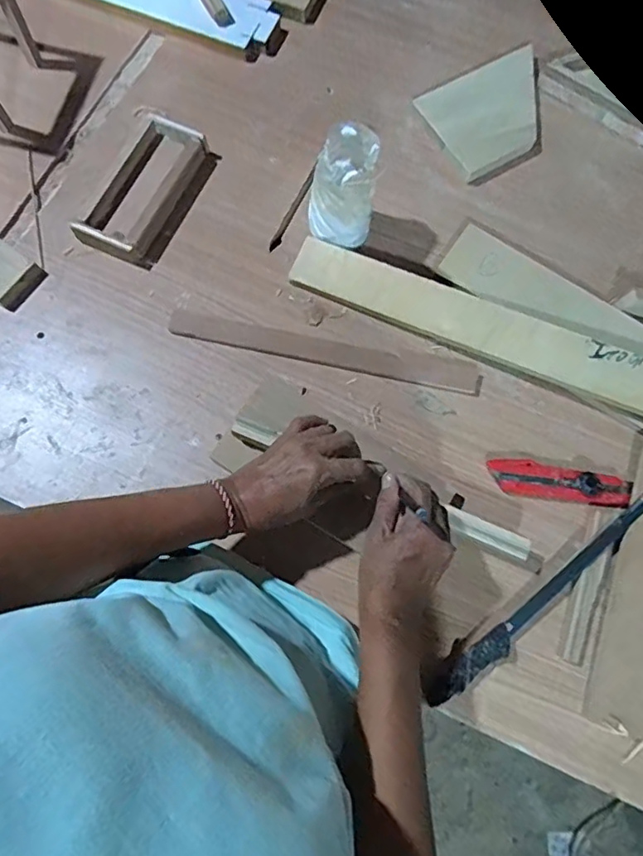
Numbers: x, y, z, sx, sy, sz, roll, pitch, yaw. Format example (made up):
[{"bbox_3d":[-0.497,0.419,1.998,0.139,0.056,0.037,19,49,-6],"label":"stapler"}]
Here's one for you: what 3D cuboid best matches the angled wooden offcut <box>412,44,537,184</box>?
[{"bbox_3d":[0.198,-0.362,0.629,0.148,0.023,0.120,-28,78,-9],"label":"angled wooden offcut"}]

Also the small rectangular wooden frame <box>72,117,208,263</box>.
[{"bbox_3d":[-0.183,-0.247,0.572,0.070,0.030,0.158,26,76,5],"label":"small rectangular wooden frame"}]

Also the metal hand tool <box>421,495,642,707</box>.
[{"bbox_3d":[0.216,0.134,0.488,0.301,0.021,0.031,-35,79,-10],"label":"metal hand tool"}]

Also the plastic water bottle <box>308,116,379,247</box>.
[{"bbox_3d":[0.022,-0.232,0.543,0.060,0.106,0.065,0,75,-2],"label":"plastic water bottle"}]

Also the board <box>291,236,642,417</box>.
[{"bbox_3d":[0.163,-0.098,0.542,0.397,0.017,0.061,21,95,9],"label":"board"}]

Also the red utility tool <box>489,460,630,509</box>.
[{"bbox_3d":[0.225,0.052,0.520,0.129,0.018,0.031,9,75,1],"label":"red utility tool"}]

